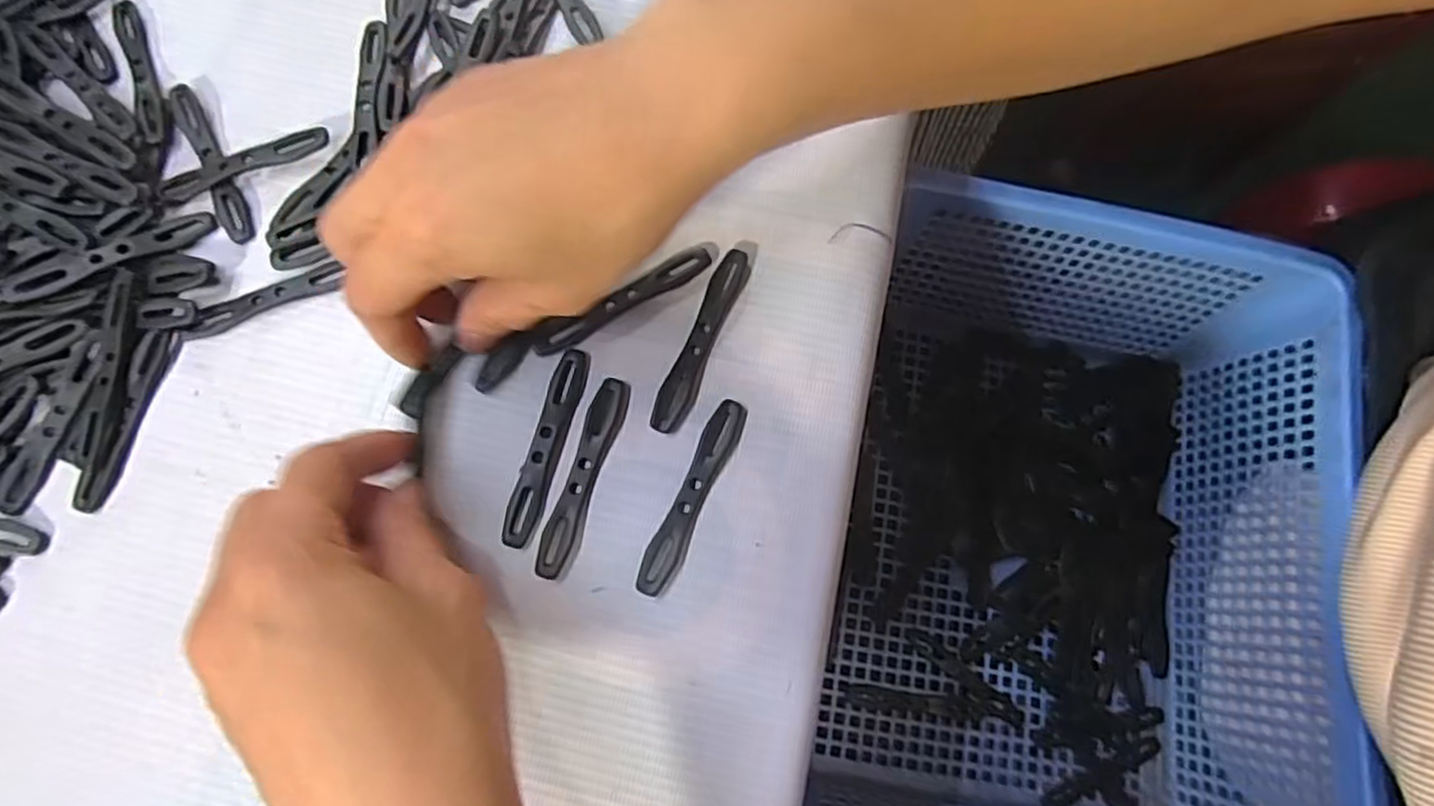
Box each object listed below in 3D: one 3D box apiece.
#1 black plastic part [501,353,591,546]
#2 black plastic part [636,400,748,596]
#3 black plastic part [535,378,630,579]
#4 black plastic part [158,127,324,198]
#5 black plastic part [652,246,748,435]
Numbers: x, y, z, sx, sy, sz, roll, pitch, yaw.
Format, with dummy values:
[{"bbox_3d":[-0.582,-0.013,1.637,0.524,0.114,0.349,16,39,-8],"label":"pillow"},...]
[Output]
[{"bbox_3d":[-0.058,0.014,0.251,0.011,0.004,0.069,15,80,4],"label":"black plastic part"},{"bbox_3d":[-0.008,0.031,0.247,0.012,0.004,0.069,25,81,5],"label":"black plastic part"},{"bbox_3d":[-0.045,0.025,0.249,0.012,0.004,0.069,17,80,4],"label":"black plastic part"},{"bbox_3d":[-0.174,-0.088,0.273,0.063,0.006,0.010,-19,80,-3],"label":"black plastic part"},{"bbox_3d":[-0.005,-0.022,0.257,0.011,0.004,0.069,23,80,5],"label":"black plastic part"}]

